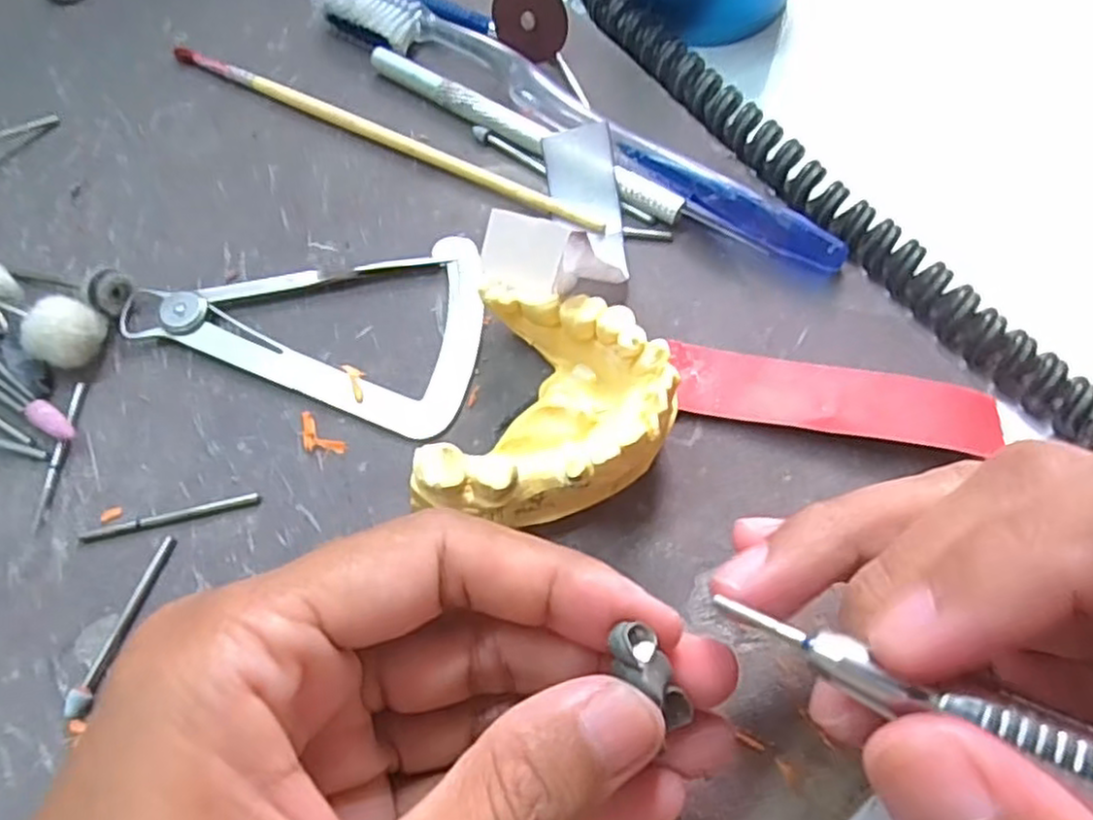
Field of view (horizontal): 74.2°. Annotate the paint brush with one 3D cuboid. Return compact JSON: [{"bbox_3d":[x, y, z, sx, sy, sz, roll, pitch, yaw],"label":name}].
[{"bbox_3d":[-0.055,-0.087,0.227,0.160,0.006,0.005,27,70,14],"label":"paint brush"}]

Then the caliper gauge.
[{"bbox_3d":[-0.063,-0.031,0.202,0.097,0.007,0.059,17,68,10],"label":"caliper gauge"}]

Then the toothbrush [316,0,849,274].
[{"bbox_3d":[0.006,-0.091,0.222,0.184,0.011,0.020,33,72,16],"label":"toothbrush"}]

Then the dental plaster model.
[{"bbox_3d":[0.003,0.002,0.173,0.051,0.027,0.058,16,68,10],"label":"dental plaster model"}]

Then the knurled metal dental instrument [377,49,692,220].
[{"bbox_3d":[-0.008,-0.086,0.222,0.114,0.006,0.007,33,72,16],"label":"knurled metal dental instrument"}]

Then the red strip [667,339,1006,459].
[{"bbox_3d":[0.072,-0.003,0.183,0.079,0.007,0.019,11,67,8],"label":"red strip"}]

